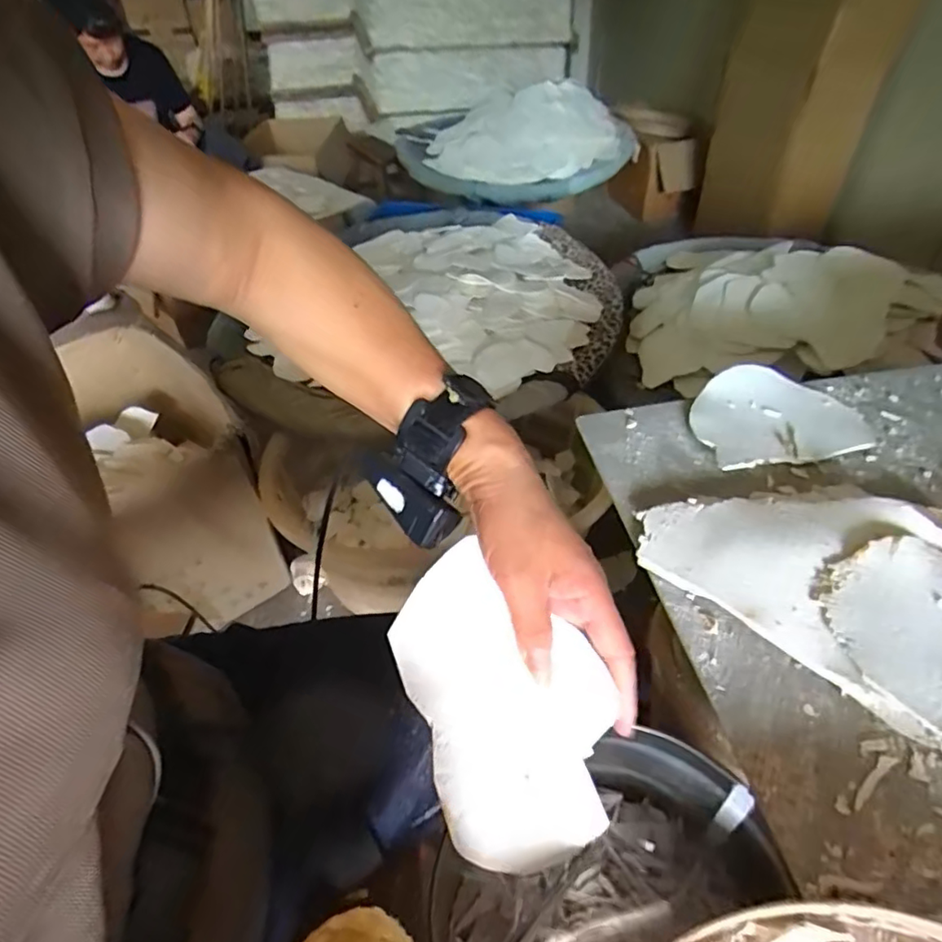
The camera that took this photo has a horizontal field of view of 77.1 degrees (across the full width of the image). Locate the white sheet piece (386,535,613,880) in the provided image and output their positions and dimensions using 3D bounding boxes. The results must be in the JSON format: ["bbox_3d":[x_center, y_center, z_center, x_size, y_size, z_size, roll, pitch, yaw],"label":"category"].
[{"bbox_3d":[0.016,0.113,0.314,0.096,0.008,0.159,-21,55,-8],"label":"white sheet piece"}]

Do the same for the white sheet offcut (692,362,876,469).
[{"bbox_3d":[0.282,-0.054,0.556,0.147,0.015,0.123,-6,43,-2],"label":"white sheet offcut"}]

